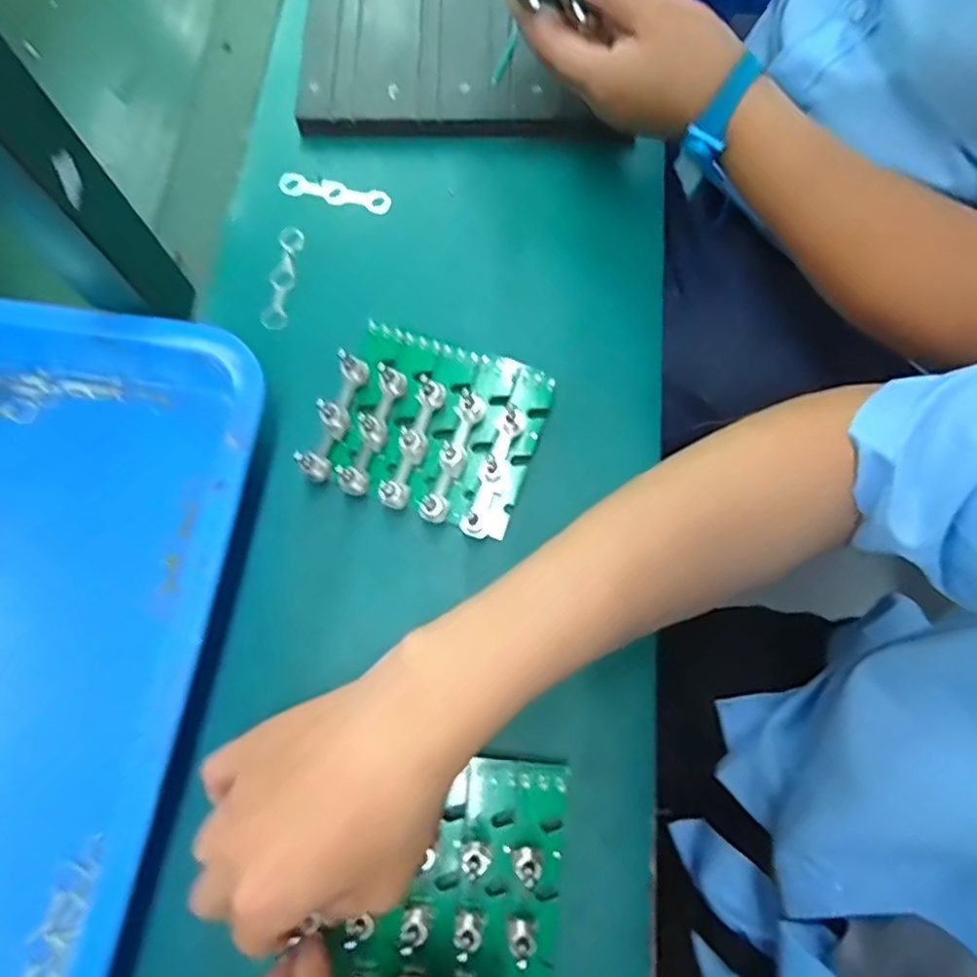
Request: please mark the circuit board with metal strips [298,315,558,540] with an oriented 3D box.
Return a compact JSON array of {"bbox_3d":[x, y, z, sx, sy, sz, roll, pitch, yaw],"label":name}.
[{"bbox_3d":[-0.034,-0.039,0.377,0.122,0.033,0.109,19,75,5],"label":"circuit board with metal strips"}]

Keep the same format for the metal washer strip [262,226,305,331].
[{"bbox_3d":[-0.142,-0.145,0.430,0.018,0.007,0.083,4,75,0],"label":"metal washer strip"}]

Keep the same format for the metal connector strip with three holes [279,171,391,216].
[{"bbox_3d":[-0.111,-0.213,0.450,0.080,0.006,0.017,14,75,3],"label":"metal connector strip with three holes"}]

